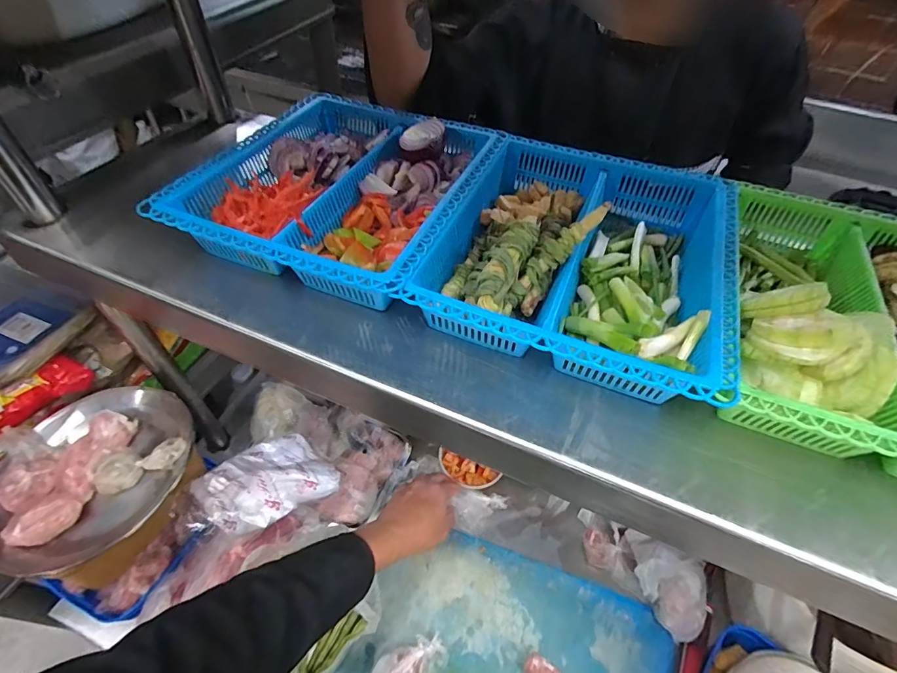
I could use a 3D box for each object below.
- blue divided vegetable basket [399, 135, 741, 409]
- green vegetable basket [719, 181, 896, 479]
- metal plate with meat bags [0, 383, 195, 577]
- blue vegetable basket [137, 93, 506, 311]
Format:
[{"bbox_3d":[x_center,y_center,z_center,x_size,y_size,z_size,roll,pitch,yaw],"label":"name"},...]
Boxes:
[{"bbox_3d":[0.107,-0.067,0.364,0.217,0.053,0.253,18,52,12],"label":"blue divided vegetable basket"},{"bbox_3d":[0.307,-0.009,0.312,0.212,0.059,0.248,18,52,12],"label":"green vegetable basket"},{"bbox_3d":[-0.427,0.156,0.524,0.222,0.039,0.212,1,50,-1],"label":"metal plate with meat bags"},{"bbox_3d":[-0.091,-0.133,0.412,0.219,0.055,0.247,19,52,13],"label":"blue vegetable basket"}]

